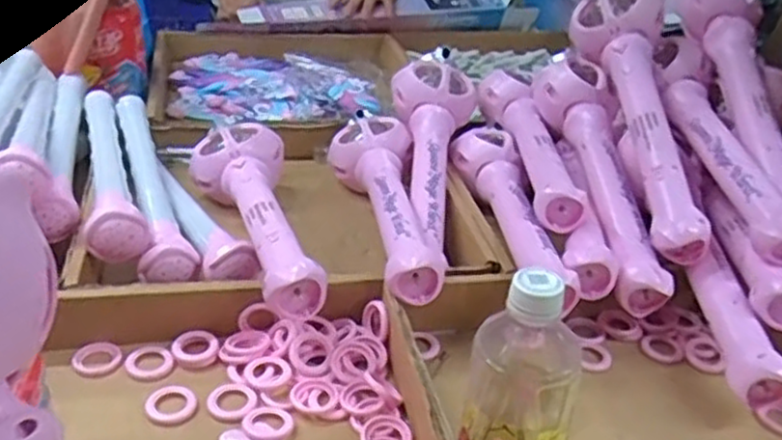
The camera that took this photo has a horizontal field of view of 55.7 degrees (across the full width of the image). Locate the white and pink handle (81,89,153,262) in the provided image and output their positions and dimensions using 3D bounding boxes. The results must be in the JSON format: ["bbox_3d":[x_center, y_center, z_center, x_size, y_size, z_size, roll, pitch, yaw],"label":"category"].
[{"bbox_3d":[-0.289,-0.062,0.764,0.054,0.044,0.313,-7,33,-19],"label":"white and pink handle"}]

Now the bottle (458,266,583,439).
[{"bbox_3d":[0.082,0.113,0.471,0.066,0.181,0.079,10,33,9],"label":"bottle"}]

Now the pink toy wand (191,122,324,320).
[{"bbox_3d":[-0.137,-0.004,0.716,0.094,0.084,0.322,-5,34,-14],"label":"pink toy wand"}]

